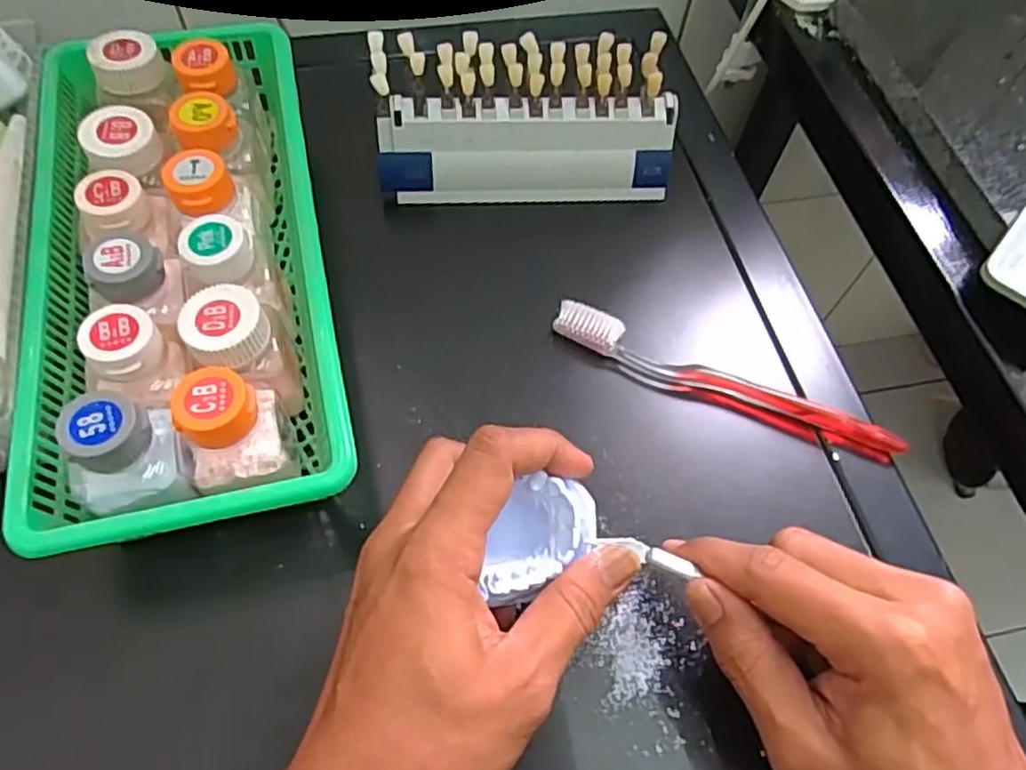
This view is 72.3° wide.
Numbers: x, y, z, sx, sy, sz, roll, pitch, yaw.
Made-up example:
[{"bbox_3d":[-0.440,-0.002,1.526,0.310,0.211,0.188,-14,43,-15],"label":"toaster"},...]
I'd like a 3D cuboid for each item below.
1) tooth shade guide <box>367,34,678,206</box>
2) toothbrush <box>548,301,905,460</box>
[{"bbox_3d":[0.009,-0.152,0.413,0.171,0.085,0.043,-2,62,-6],"label":"tooth shade guide"},{"bbox_3d":[0.111,-0.001,0.377,0.188,0.015,0.023,22,62,8],"label":"toothbrush"}]

